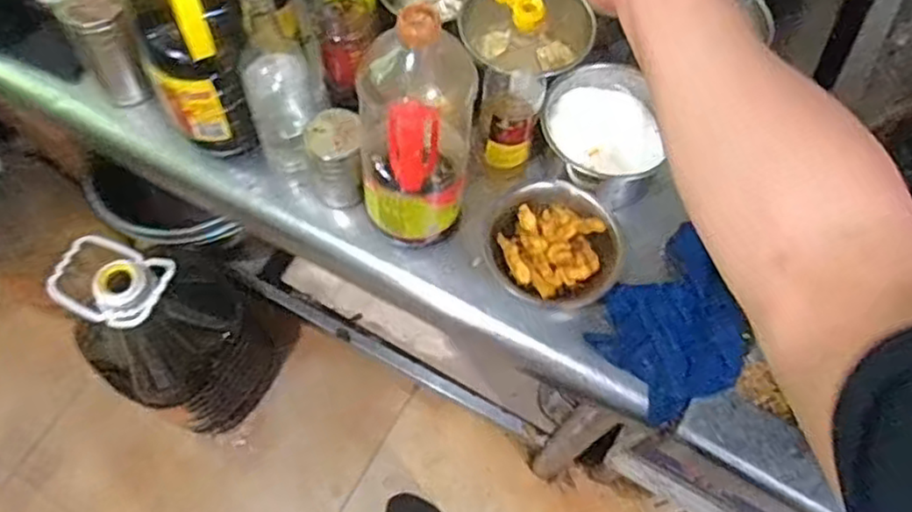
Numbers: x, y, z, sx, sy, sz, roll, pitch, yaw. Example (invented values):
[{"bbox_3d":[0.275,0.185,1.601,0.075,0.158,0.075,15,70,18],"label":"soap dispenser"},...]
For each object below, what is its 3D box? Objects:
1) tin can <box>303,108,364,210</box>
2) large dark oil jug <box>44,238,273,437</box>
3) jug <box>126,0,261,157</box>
[{"bbox_3d":[-0.130,-0.101,0.771,0.061,0.117,0.072,-6,66,-5],"label":"tin can"},{"bbox_3d":[-0.496,0.144,1.268,0.257,0.481,0.249,-33,71,-15],"label":"large dark oil jug"},{"bbox_3d":[-0.263,-0.232,0.698,0.121,0.298,0.121,-19,68,-10],"label":"jug"}]

